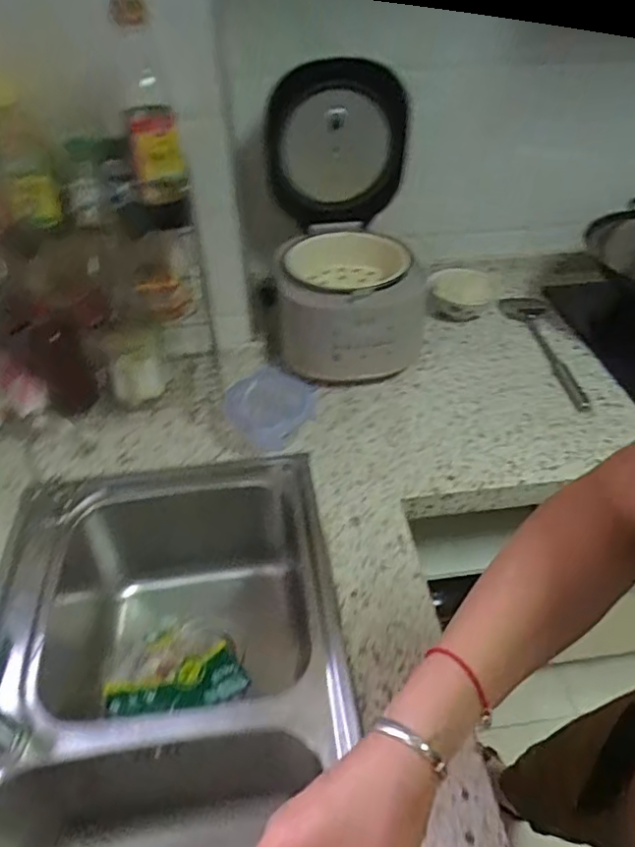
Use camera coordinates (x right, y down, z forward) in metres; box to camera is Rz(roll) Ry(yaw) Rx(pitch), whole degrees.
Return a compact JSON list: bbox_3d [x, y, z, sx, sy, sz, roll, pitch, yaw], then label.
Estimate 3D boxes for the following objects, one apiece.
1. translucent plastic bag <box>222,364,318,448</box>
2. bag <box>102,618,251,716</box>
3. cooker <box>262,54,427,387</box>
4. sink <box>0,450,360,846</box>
[{"bbox_3d":[-0.063,-0.031,0.875,0.144,0.053,0.124,-33,52,-30],"label":"translucent plastic bag"},{"bbox_3d":[-0.191,0.333,0.782,0.179,0.033,0.127,-5,42,-4],"label":"bag"},{"bbox_3d":[0.059,-0.311,0.912,0.251,0.423,0.305,-7,43,-8],"label":"cooker"},{"bbox_3d":[-0.163,0.400,0.620,0.404,0.262,0.724,-7,42,-6],"label":"sink"}]

